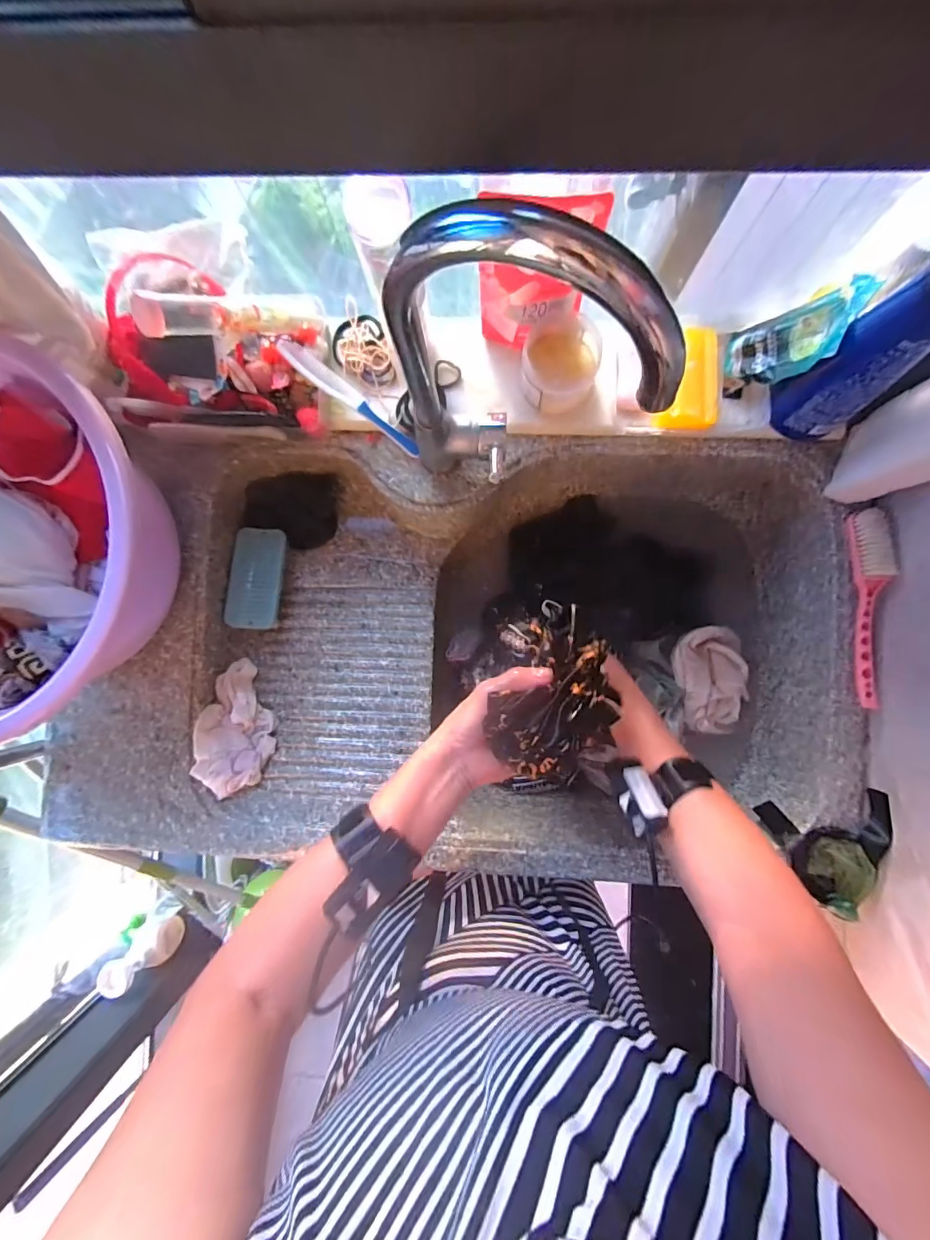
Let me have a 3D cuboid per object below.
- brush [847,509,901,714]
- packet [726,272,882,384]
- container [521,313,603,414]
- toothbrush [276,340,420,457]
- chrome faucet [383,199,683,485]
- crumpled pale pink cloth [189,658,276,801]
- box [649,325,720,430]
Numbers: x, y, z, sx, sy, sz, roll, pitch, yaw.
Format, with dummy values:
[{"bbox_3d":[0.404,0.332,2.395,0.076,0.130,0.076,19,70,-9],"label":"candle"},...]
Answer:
[{"bbox_3d":[0.454,-0.014,0.501,0.035,0.028,0.216,-2,89,3],"label":"brush"},{"bbox_3d":[0.331,-0.280,0.461,0.028,0.129,0.071,13,90,-26],"label":"packet"},{"bbox_3d":[0.107,-0.285,0.505,0.080,0.043,0.094,18,90,3],"label":"container"},{"bbox_3d":[-0.127,-0.249,0.518,0.178,0.011,0.019,33,91,-22],"label":"toothbrush"},{"bbox_3d":[0.040,-0.168,0.366,0.188,0.315,0.055,26,91,3],"label":"chrome faucet"},{"bbox_3d":[-0.294,0.136,0.574,0.082,0.047,0.157,-6,89,3],"label":"crumpled pale pink cloth"},{"bbox_3d":[0.246,-0.266,0.502,0.063,0.021,0.110,3,89,3],"label":"box"}]

